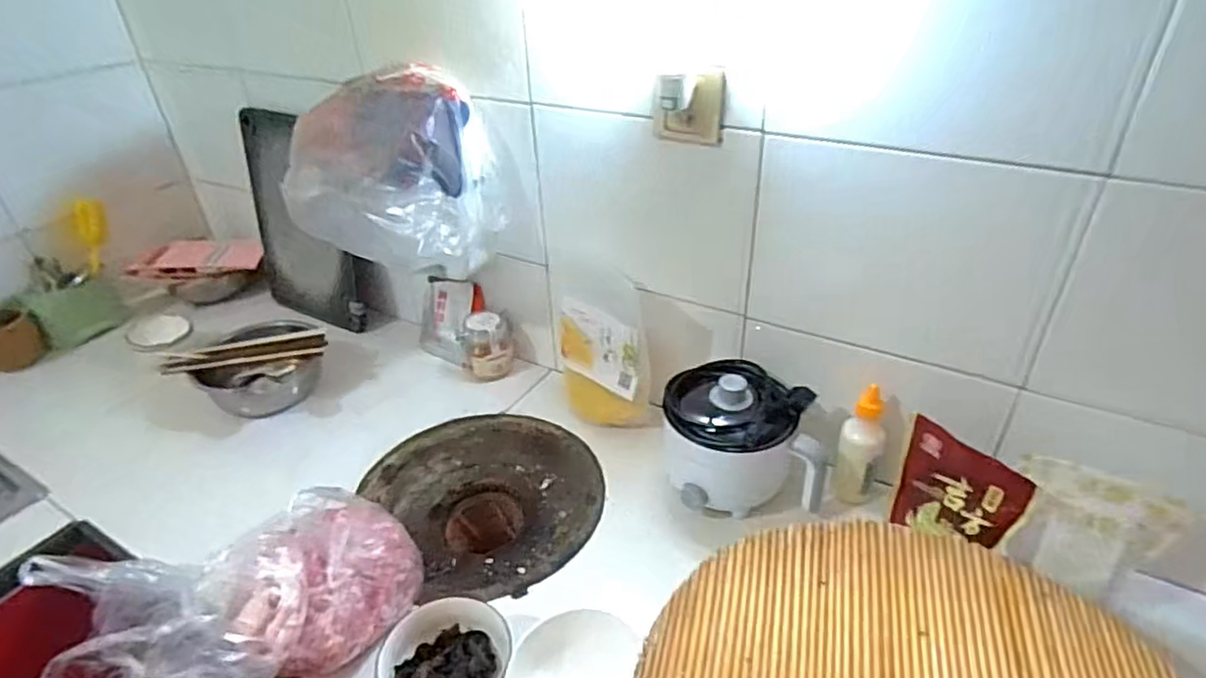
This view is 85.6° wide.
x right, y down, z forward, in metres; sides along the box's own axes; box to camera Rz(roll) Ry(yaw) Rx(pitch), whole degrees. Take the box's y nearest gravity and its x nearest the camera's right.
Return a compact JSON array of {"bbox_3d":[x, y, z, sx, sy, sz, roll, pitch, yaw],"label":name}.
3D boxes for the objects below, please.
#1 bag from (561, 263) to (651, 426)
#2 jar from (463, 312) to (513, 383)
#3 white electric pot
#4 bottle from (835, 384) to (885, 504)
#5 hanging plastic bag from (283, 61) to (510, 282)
[{"bbox_3d":[0.003,0.011,0.989,0.055,0.248,0.176,-13,22,-42],"label":"bag"},{"bbox_3d":[-0.197,0.010,1.124,0.079,0.101,0.076,-2,34,1],"label":"jar"},{"bbox_3d":[0.181,0.124,0.865,0.196,0.153,0.158,0,34,4],"label":"white electric pot"},{"bbox_3d":[0.333,0.137,0.839,0.060,0.162,0.056,19,39,29],"label":"bottle"},{"bbox_3d":[-0.300,-0.228,0.961,0.239,0.283,0.199,17,38,27],"label":"hanging plastic bag"}]

